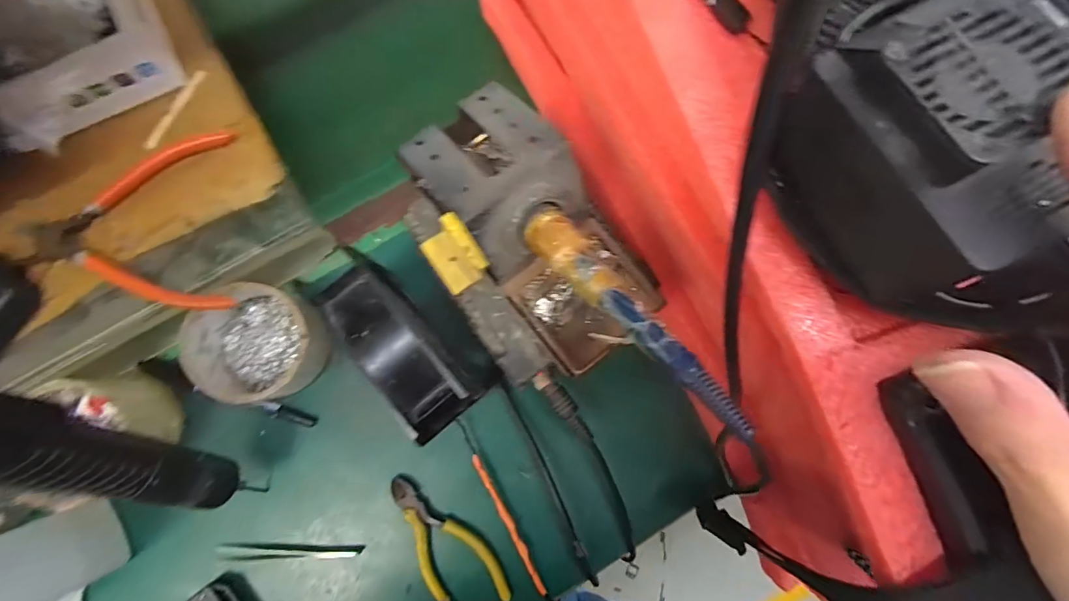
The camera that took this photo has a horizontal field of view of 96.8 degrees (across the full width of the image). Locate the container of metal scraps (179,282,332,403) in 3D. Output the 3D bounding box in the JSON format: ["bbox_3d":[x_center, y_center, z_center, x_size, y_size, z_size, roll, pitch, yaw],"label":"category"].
[{"bbox_3d":[-0.201,0.029,0.348,0.083,0.054,0.080,0,83,-2],"label":"container of metal scraps"}]

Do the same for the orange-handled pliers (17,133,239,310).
[{"bbox_3d":[-0.274,-0.055,0.321,0.126,0.024,0.119,-1,83,-2],"label":"orange-handled pliers"}]

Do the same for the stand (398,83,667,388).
[{"bbox_3d":[-0.008,-0.030,0.267,0.102,0.079,0.163,-40,86,-6],"label":"stand"}]

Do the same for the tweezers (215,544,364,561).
[{"bbox_3d":[-0.183,0.190,0.359,0.105,0.006,0.011,-1,83,-2],"label":"tweezers"}]

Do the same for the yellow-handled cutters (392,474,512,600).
[{"bbox_3d":[-0.070,0.186,0.360,0.048,0.009,0.121,-39,86,-6],"label":"yellow-handled cutters"}]

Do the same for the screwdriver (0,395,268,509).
[{"bbox_3d":[-0.228,0.079,0.235,0.031,0.205,0.028,-35,57,-5],"label":"screwdriver"}]

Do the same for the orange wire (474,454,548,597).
[{"bbox_3d":[-0.019,0.169,0.357,0.007,0.009,0.113,-26,85,-5],"label":"orange wire"}]

